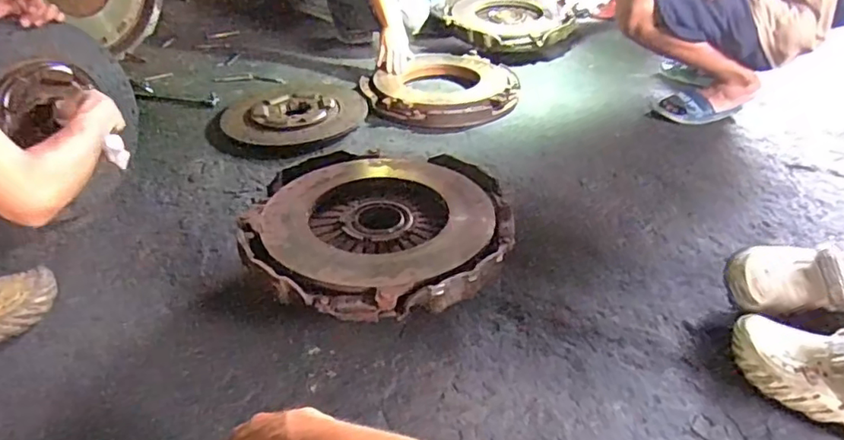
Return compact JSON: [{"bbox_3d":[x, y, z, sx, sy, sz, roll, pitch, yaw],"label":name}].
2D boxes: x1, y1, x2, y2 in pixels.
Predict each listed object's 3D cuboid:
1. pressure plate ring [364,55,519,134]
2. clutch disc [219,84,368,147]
[{"bbox_3d":[0.055,-0.386,1.664,0.434,0.058,0.416,0,36,0],"label":"pressure plate ring"},{"bbox_3d":[-0.342,-0.293,1.550,0.370,0.038,0.313,-22,43,-28],"label":"clutch disc"}]

